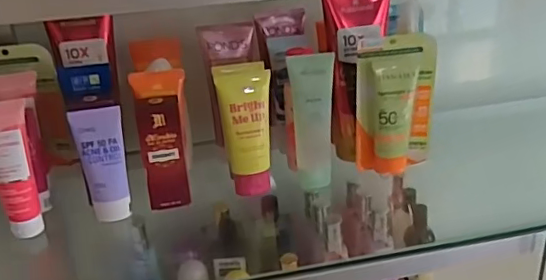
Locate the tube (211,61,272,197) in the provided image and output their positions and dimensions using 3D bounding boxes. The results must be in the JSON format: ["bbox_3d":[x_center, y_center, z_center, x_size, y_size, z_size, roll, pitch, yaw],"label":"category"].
[{"bbox_3d":[-0.027,-0.010,0.560,0.050,0.124,0.040,-4,26,-3],"label":"tube"}]

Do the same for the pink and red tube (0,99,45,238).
[{"bbox_3d":[-0.230,0.026,0.498,0.040,0.120,0.026,-18,30,-29],"label":"pink and red tube"}]

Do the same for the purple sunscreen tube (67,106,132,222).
[{"bbox_3d":[-0.157,0.023,0.521,0.041,0.106,0.020,-7,26,-8],"label":"purple sunscreen tube"}]

